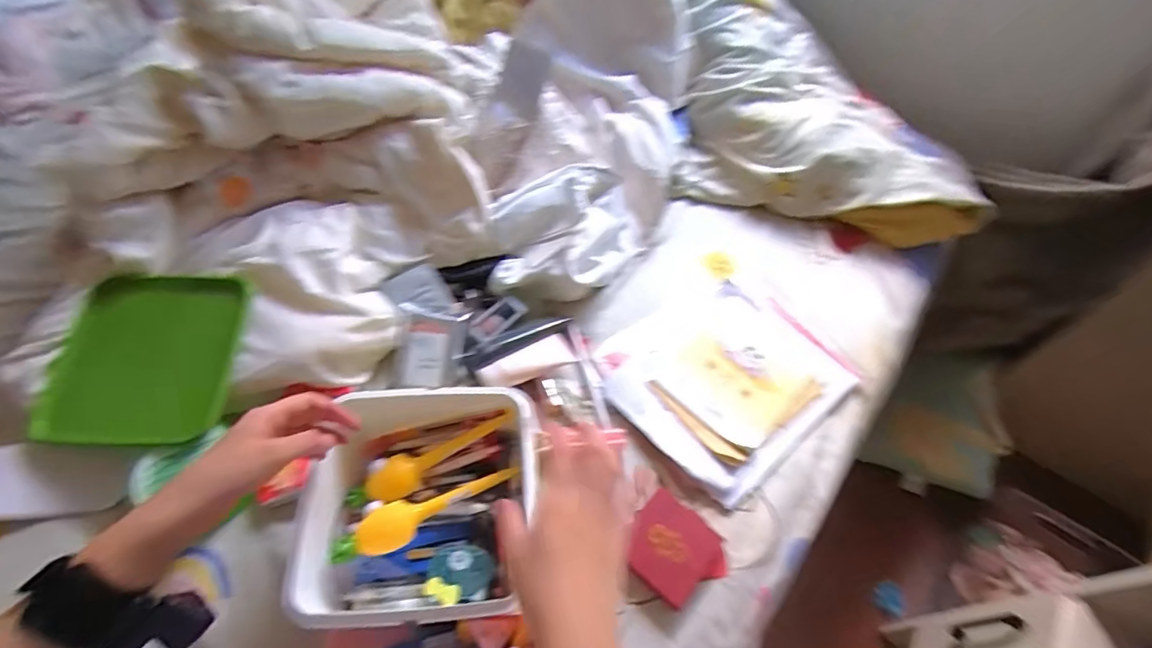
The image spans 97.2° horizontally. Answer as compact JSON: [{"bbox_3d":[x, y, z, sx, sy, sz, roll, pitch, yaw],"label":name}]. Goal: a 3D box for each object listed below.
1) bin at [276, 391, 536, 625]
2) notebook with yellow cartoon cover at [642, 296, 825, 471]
[{"bbox_3d":[-0.149,0.177,0.492,0.183,0.102,0.199,-1,53,-4],"label":"bin"},{"bbox_3d":[0.198,0.063,0.643,0.195,0.015,0.169,-31,61,-24],"label":"notebook with yellow cartoon cover"}]

